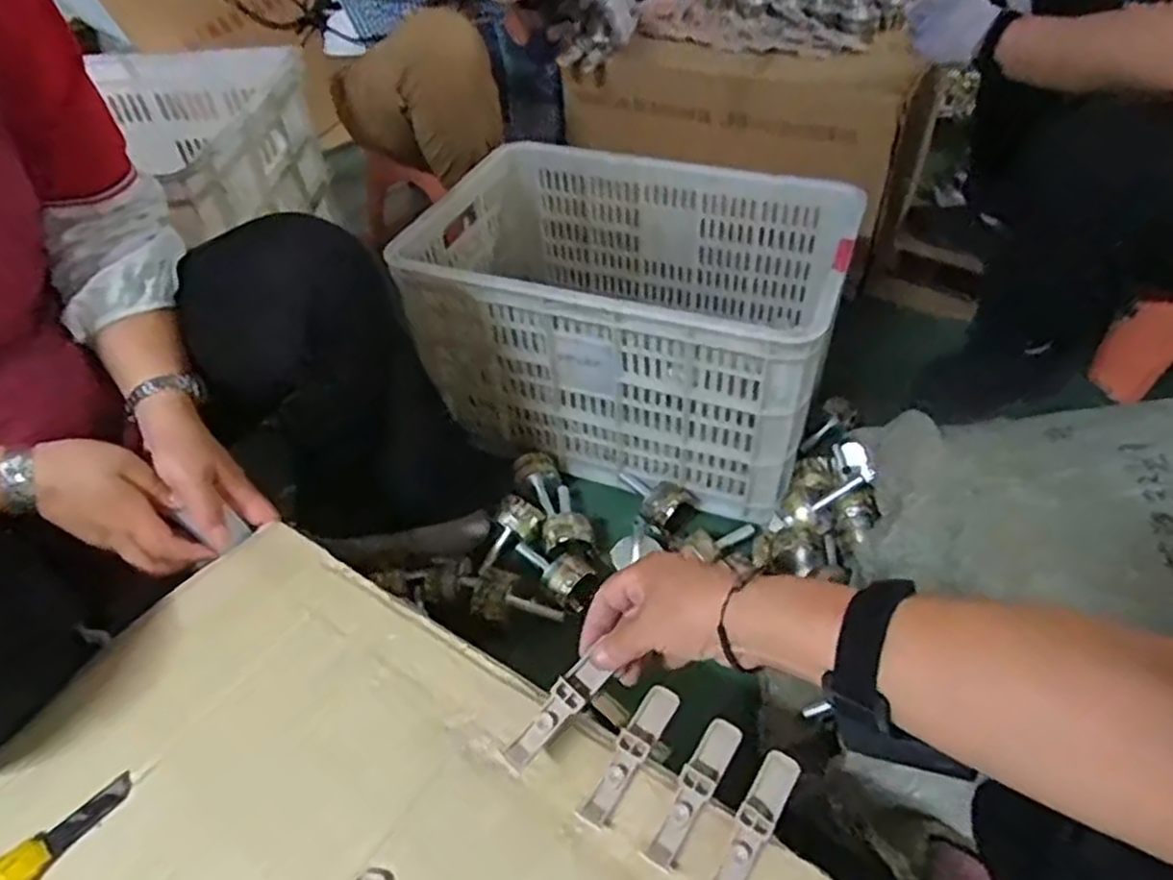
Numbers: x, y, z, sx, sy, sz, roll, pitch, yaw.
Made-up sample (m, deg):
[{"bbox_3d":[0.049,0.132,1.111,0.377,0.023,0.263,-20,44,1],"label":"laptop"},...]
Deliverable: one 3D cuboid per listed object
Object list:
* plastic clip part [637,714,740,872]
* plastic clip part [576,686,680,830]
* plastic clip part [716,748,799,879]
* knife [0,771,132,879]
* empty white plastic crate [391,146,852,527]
[{"bbox_3d":[0.066,0.212,0.445,0.021,0.009,0.095,25,52,25],"label":"plastic clip part"},{"bbox_3d":[0.028,0.198,0.463,0.021,0.011,0.097,24,51,25],"label":"plastic clip part"},{"bbox_3d":[0.098,0.227,0.429,0.020,0.007,0.097,24,51,25],"label":"plastic clip part"},{"bbox_3d":[-0.329,0.247,0.438,0.029,0.022,0.108,19,50,21],"label":"knife"},{"bbox_3d":[0.047,-0.176,1.010,0.539,0.283,0.345,16,48,18],"label":"empty white plastic crate"}]

